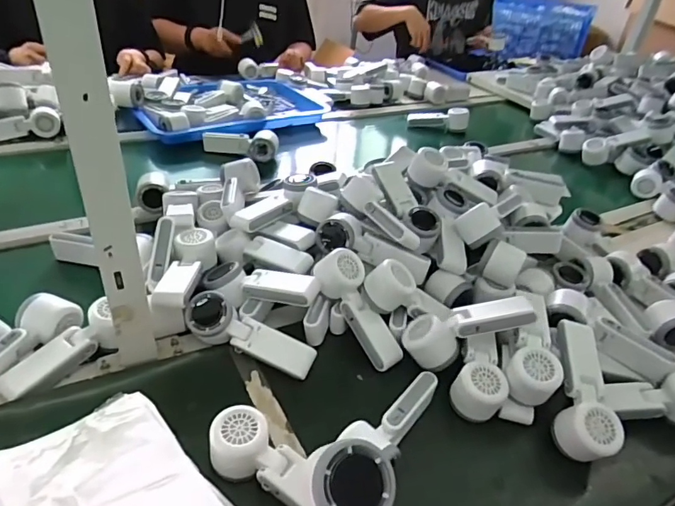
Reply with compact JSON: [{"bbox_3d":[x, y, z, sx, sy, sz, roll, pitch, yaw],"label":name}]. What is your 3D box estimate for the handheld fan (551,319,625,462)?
[{"bbox_3d":[0.295,0.163,0.589,0.056,0.053,0.167,10,54,3],"label":"handheld fan"}]

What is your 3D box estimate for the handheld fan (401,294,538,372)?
[{"bbox_3d":[0.164,0.093,0.618,0.160,0.046,0.060,-24,35,14],"label":"handheld fan"}]

